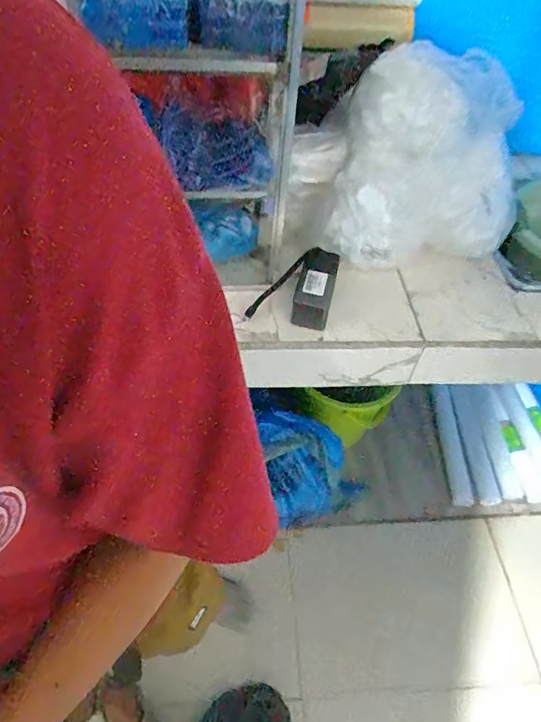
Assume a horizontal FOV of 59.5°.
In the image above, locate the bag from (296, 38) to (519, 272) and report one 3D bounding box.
[{"bbox_3d":[0.221,-0.297,0.744,0.320,0.266,0.227,-17,54,-18],"label":"bag"}]

